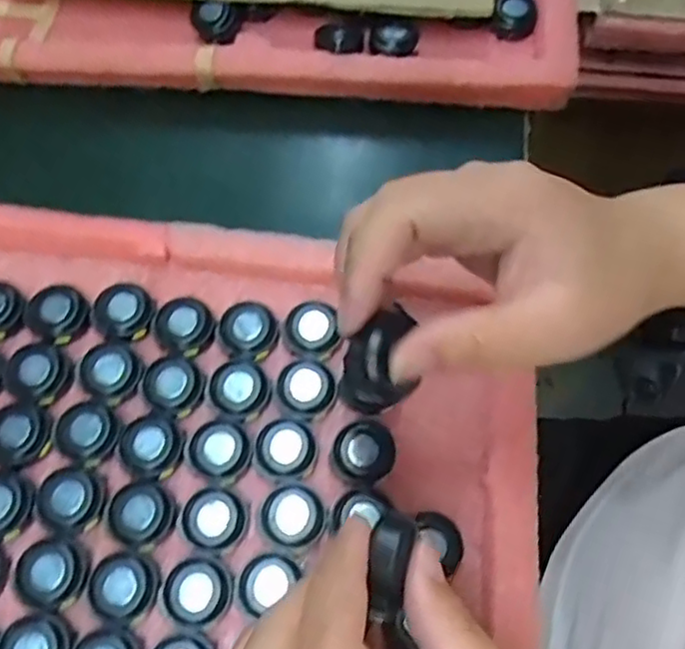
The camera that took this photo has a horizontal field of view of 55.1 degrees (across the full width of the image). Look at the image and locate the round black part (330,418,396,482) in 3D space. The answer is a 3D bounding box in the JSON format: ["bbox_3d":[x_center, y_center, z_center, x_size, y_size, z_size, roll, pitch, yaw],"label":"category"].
[{"bbox_3d":[0.010,0.059,0.305,0.030,0.017,0.025,-19,70,-8],"label":"round black part"}]

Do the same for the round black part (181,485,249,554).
[{"bbox_3d":[-0.057,0.086,0.290,0.028,0.005,0.026,27,71,10],"label":"round black part"}]

